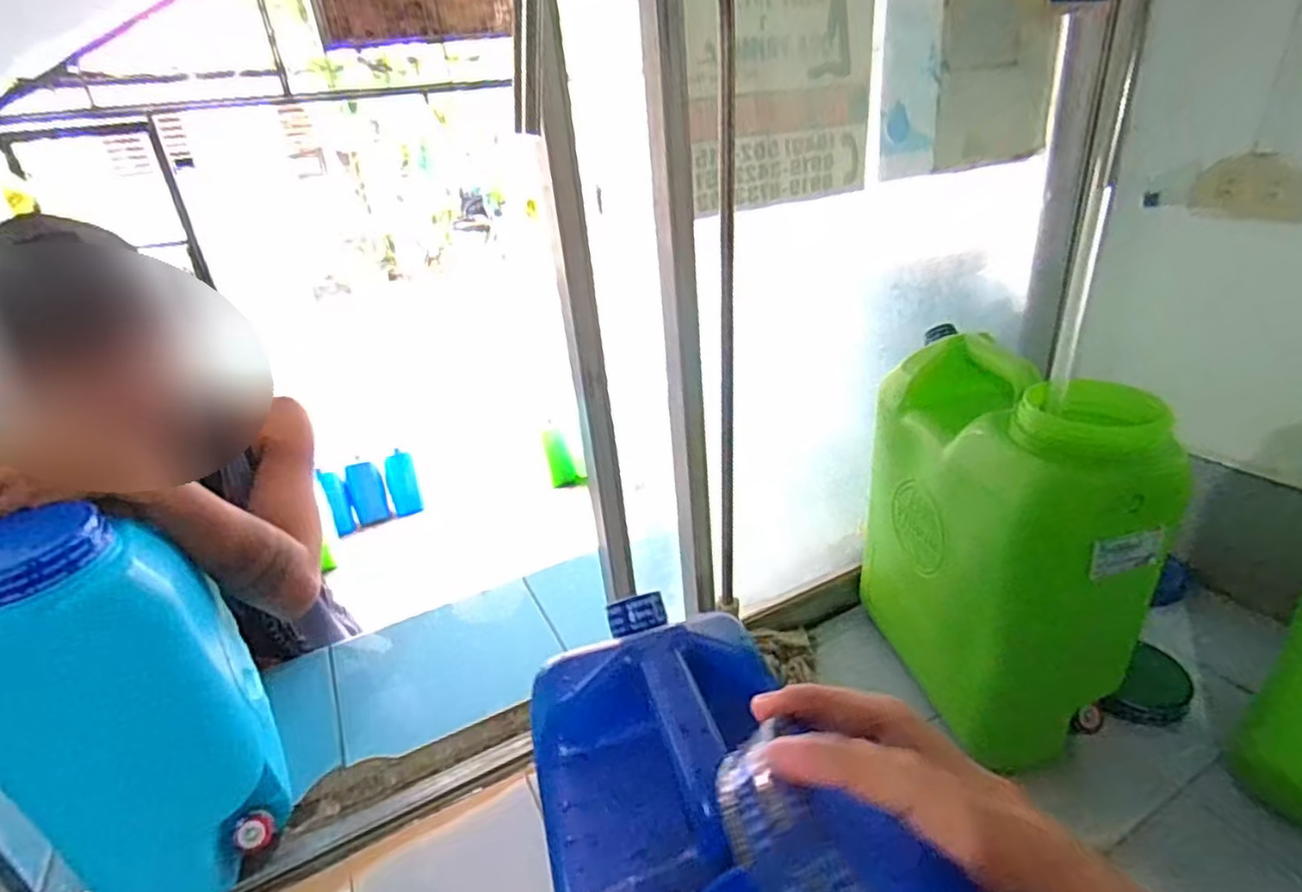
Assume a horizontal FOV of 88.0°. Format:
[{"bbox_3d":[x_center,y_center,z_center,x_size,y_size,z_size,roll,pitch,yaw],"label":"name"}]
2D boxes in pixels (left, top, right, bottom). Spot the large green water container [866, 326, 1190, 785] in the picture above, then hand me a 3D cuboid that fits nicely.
[{"bbox_3d":[0.385,0.108,0.771,0.159,0.409,0.305,-8,28,-6],"label":"large green water container"}]

